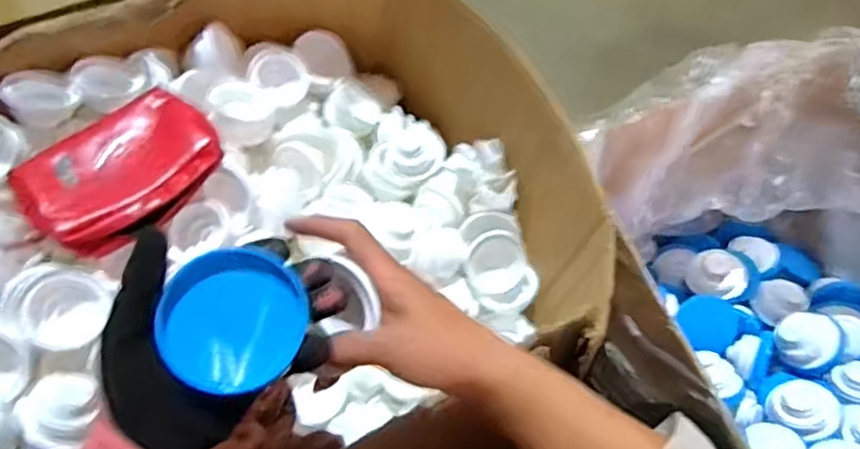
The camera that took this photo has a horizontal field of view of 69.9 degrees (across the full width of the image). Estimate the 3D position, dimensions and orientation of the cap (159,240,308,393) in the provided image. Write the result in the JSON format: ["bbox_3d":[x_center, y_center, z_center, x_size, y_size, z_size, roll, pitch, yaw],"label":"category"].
[{"bbox_3d":[-0.111,0.053,0.354,0.075,0.020,0.075,2,77,-7],"label":"cap"}]

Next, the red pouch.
[{"bbox_3d":[-0.304,-0.056,0.614,0.130,0.032,0.182,36,65,14],"label":"red pouch"}]

